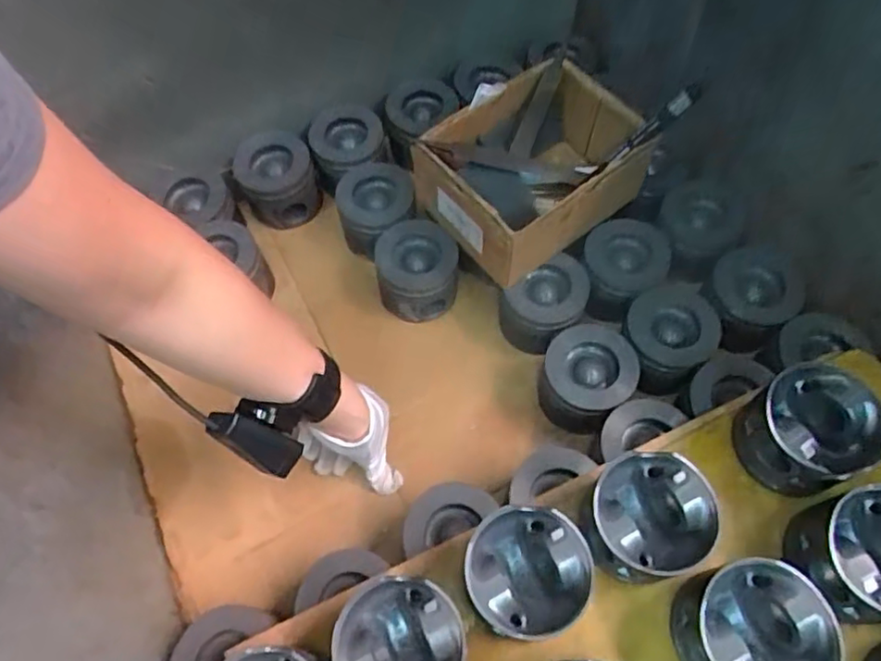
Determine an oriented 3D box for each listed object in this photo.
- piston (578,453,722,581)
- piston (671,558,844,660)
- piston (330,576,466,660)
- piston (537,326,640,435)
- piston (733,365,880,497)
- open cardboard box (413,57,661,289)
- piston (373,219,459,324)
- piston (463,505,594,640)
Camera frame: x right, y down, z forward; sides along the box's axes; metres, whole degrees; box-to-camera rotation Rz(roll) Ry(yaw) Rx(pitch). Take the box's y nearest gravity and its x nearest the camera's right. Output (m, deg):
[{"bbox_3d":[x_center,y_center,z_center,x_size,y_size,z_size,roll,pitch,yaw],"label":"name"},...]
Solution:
[{"bbox_3d":[0.159,0.149,0.485,0.091,0.077,0.089,-1,62,2],"label":"piston"},{"bbox_3d":[0.221,0.212,0.445,0.094,0.073,0.097,5,62,5],"label":"piston"},{"bbox_3d":[-0.027,0.227,0.441,0.085,0.075,0.086,-1,62,2],"label":"piston"},{"bbox_3d":[0.145,0.052,0.623,0.085,0.074,0.087,-1,62,2],"label":"piston"},{"bbox_3d":[0.296,0.082,0.500,0.091,0.067,0.086,-1,62,2],"label":"piston"},{"bbox_3d":[0.093,-0.170,0.647,0.212,0.102,0.160,-37,66,-16],"label":"open cardboard box"},{"bbox_3d":[-0.026,-0.064,0.694,0.088,0.076,0.093,-1,62,2],"label":"piston"},{"bbox_3d":[0.064,0.183,0.467,0.088,0.076,0.090,1,62,3],"label":"piston"}]

